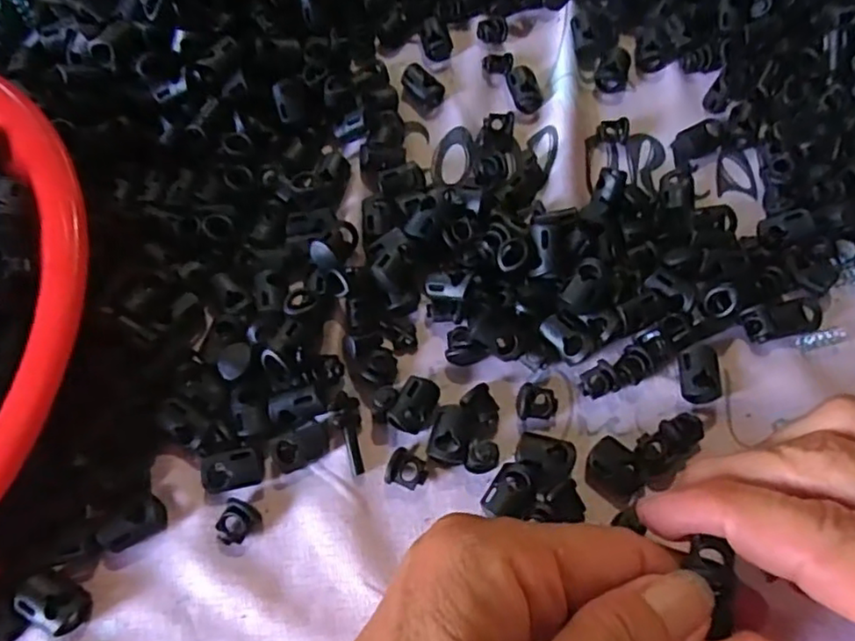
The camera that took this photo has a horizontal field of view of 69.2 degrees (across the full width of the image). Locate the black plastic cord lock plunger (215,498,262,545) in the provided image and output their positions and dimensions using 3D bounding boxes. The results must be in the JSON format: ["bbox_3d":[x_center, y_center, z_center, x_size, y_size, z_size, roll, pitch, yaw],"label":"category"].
[{"bbox_3d":[-0.065,0.068,0.208,0.012,0.008,0.014,39,72,15],"label":"black plastic cord lock plunger"}]

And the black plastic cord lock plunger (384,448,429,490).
[{"bbox_3d":[-0.007,0.052,0.217,0.014,0.007,0.013,13,67,5],"label":"black plastic cord lock plunger"}]

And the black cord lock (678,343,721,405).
[{"bbox_3d":[0.100,0.020,0.229,0.013,0.009,0.021,6,67,2],"label":"black cord lock"}]

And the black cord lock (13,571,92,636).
[{"bbox_3d":[-0.119,0.089,0.196,0.022,0.008,0.013,23,68,9],"label":"black cord lock"}]

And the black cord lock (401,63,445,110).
[{"bbox_3d":[-0.002,-0.110,0.289,0.014,0.007,0.021,-39,72,-16],"label":"black cord lock"}]

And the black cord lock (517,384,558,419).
[{"bbox_3d":[0.040,0.030,0.227,0.015,0.008,0.013,1,66,0],"label":"black cord lock"}]

